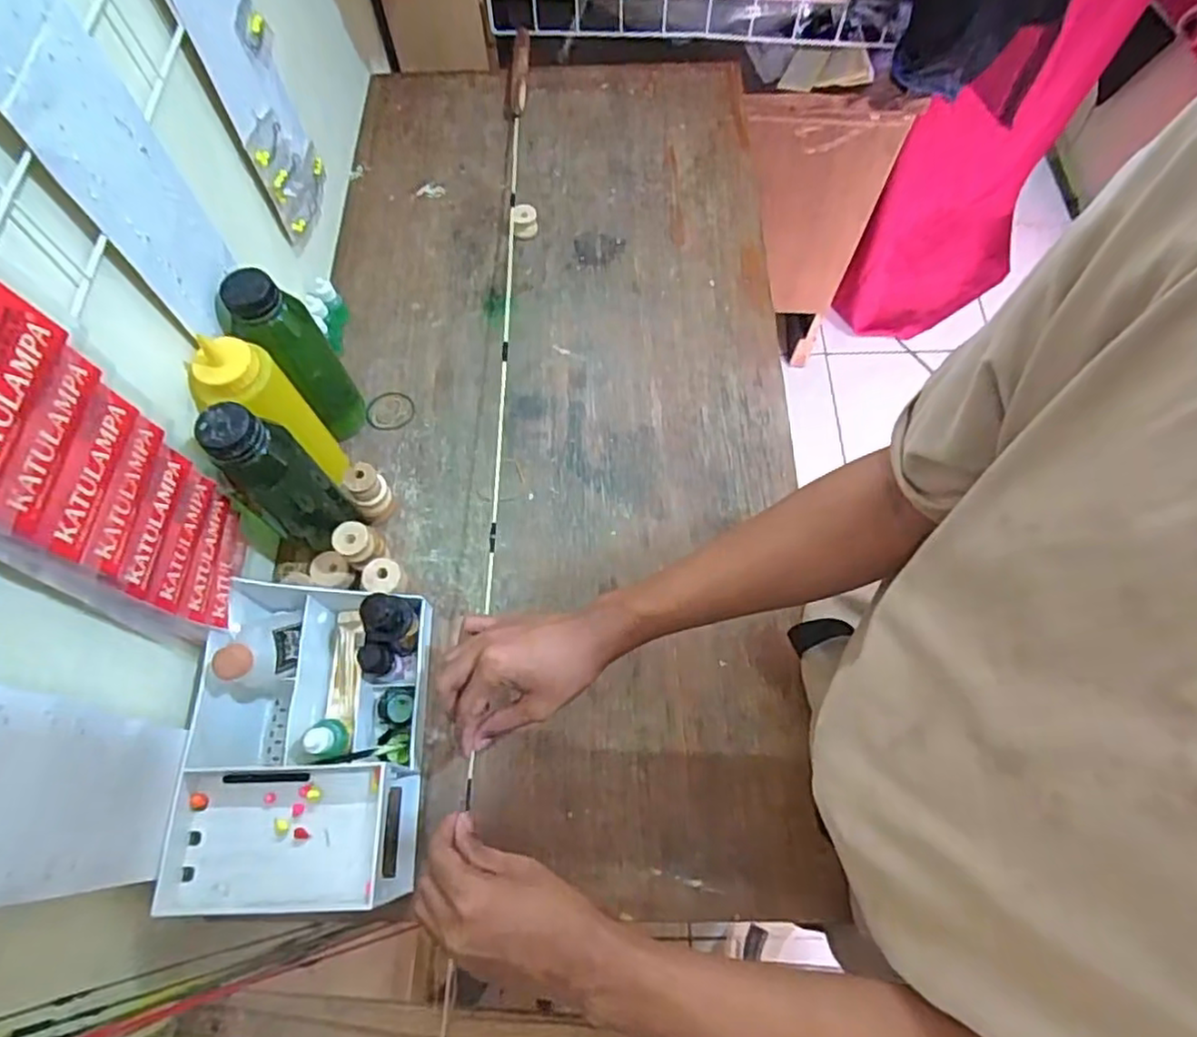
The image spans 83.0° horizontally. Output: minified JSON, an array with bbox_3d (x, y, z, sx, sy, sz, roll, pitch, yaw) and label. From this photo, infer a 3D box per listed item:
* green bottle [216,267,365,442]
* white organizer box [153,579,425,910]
[{"bbox_3d":[-0.264,-0.136,0.605,0.059,0.191,0.059,0,66,0],"label":"green bottle"},{"bbox_3d":[-0.220,0.166,0.524,0.150,0.110,0.233,-2,66,0],"label":"white organizer box"}]

